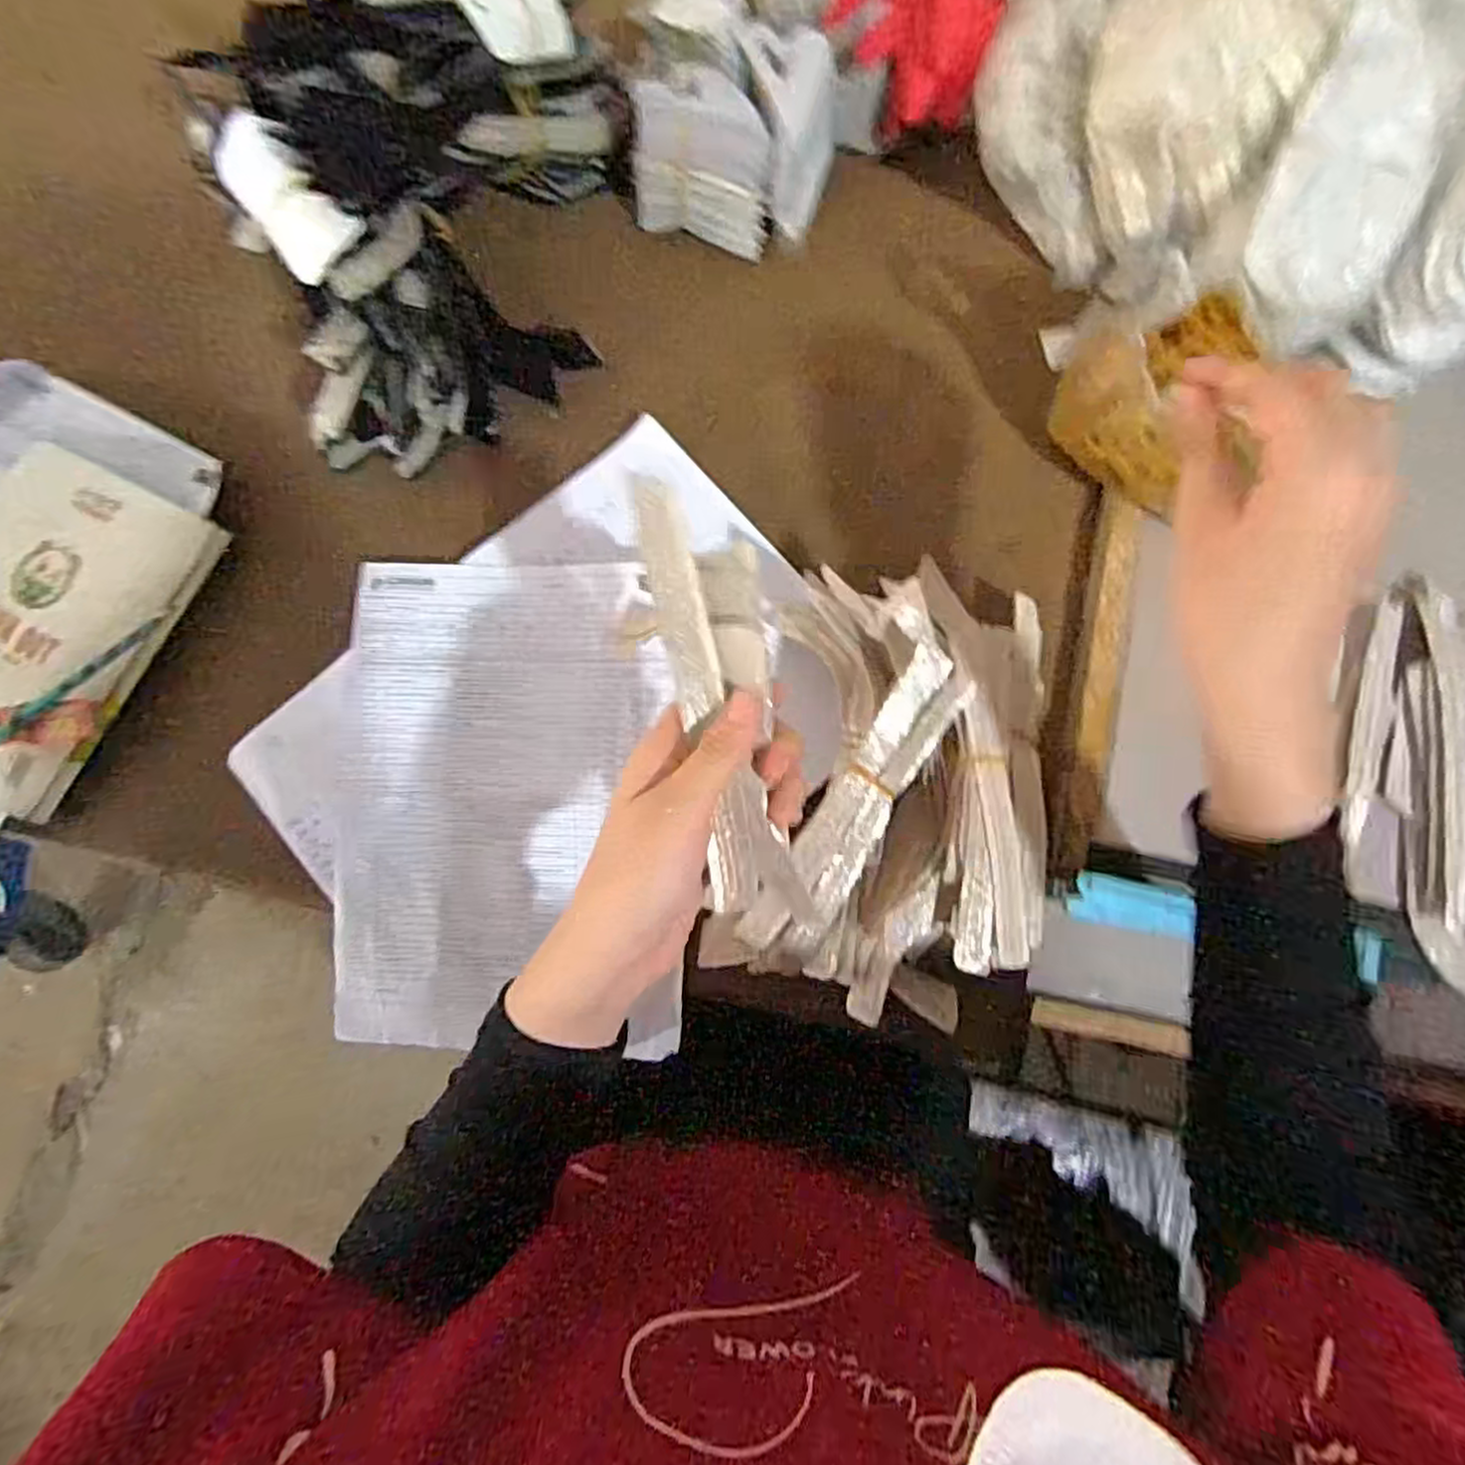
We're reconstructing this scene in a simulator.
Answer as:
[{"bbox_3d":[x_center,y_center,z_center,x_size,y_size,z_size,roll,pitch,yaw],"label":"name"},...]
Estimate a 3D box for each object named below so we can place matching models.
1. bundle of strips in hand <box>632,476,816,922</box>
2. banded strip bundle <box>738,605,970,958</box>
[{"bbox_3d":[-0.001,-0.010,0.314,0.041,0.017,0.185,-11,99,0],"label":"bundle of strips in hand"},{"bbox_3d":[0.066,0.033,0.407,0.051,0.025,0.197,28,100,4],"label":"banded strip bundle"}]

